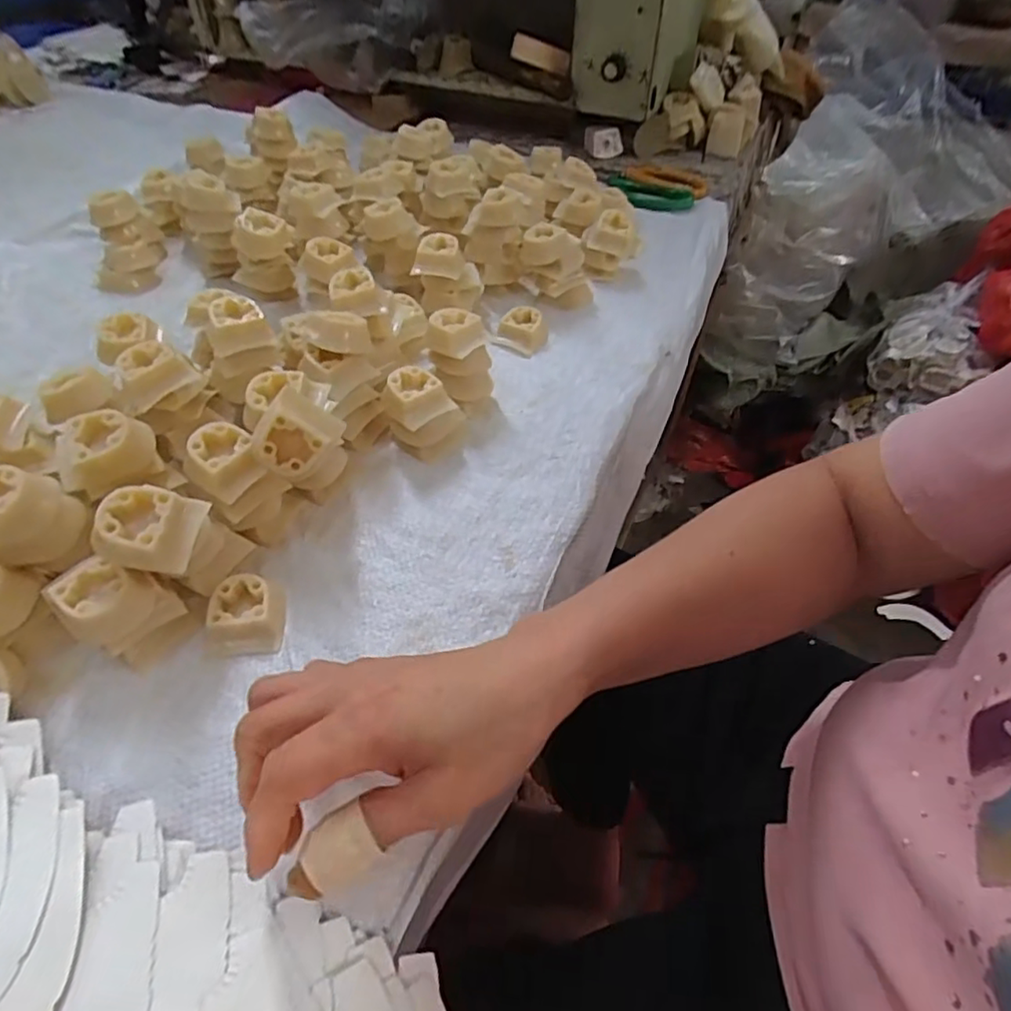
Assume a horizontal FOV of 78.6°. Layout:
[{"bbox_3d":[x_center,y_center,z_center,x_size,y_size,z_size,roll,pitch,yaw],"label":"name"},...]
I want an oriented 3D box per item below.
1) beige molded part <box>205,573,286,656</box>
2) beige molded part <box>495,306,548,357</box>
[{"bbox_3d":[-0.137,0.058,0.328,0.038,0.018,0.040,1,50,-2],"label":"beige molded part"},{"bbox_3d":[0.013,-0.143,0.500,0.039,0.020,0.039,3,50,0],"label":"beige molded part"}]

